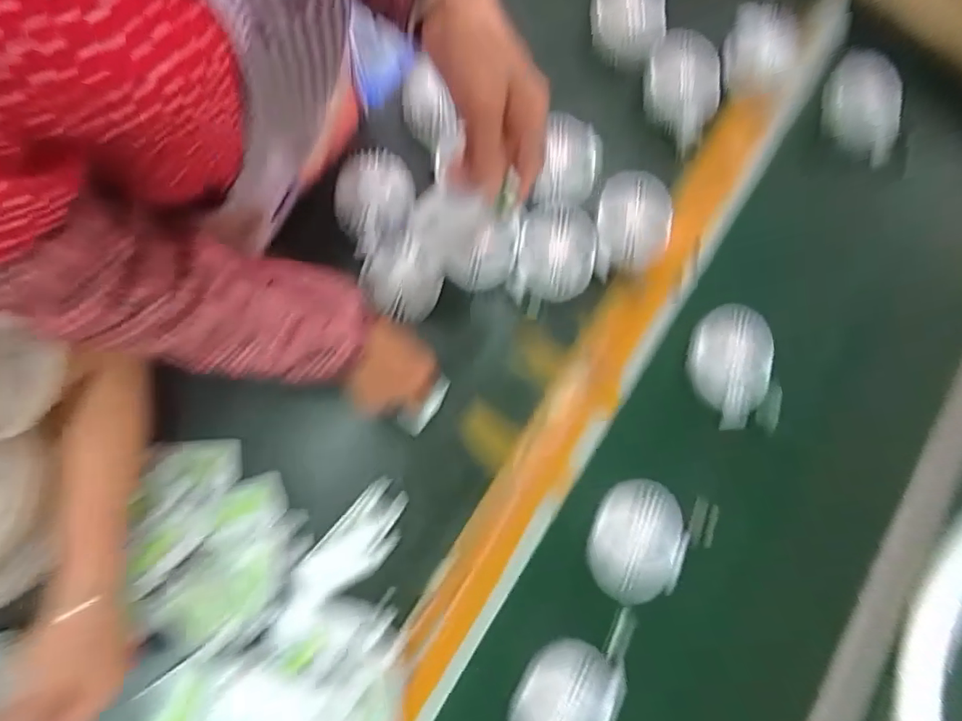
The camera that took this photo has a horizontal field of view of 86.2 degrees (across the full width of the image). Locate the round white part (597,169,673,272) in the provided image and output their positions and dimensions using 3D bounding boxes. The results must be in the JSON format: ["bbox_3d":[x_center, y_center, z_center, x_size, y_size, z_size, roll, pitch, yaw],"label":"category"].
[{"bbox_3d":[0.182,-0.167,0.613,0.084,0.023,0.117,3,76,-1],"label":"round white part"}]

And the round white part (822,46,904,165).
[{"bbox_3d":[0.521,-0.357,0.708,0.077,0.046,0.176,7,76,0],"label":"round white part"}]

